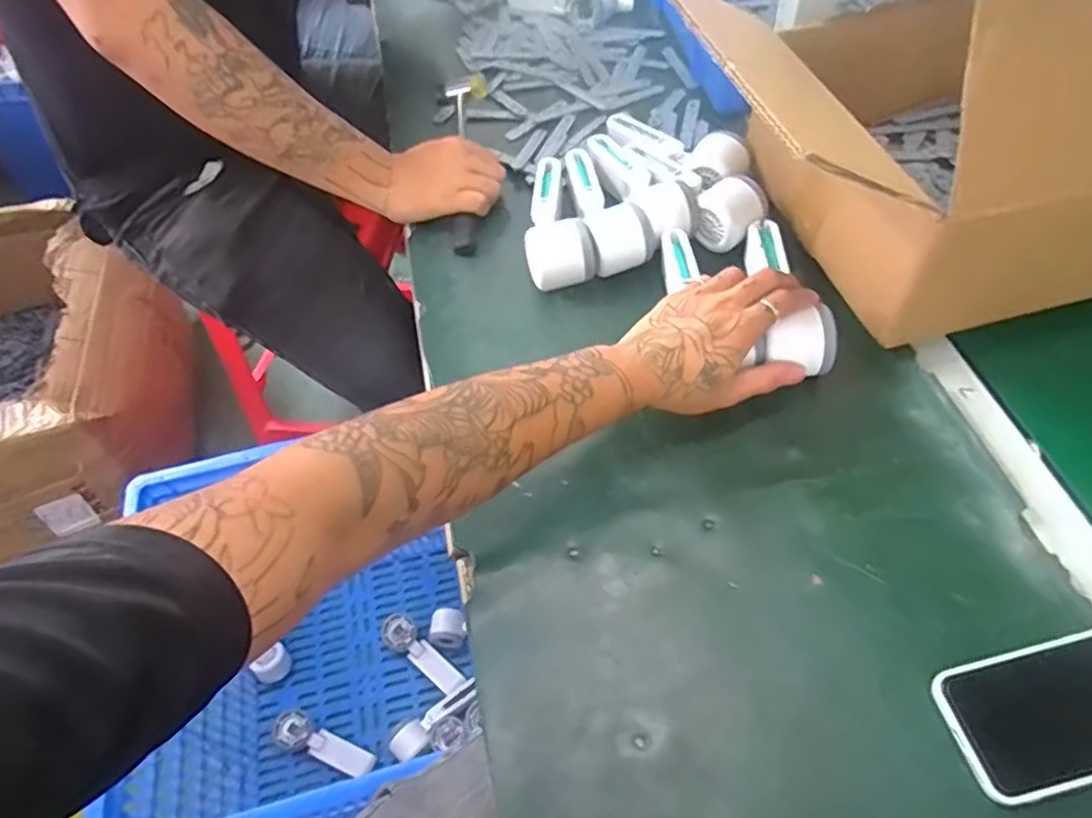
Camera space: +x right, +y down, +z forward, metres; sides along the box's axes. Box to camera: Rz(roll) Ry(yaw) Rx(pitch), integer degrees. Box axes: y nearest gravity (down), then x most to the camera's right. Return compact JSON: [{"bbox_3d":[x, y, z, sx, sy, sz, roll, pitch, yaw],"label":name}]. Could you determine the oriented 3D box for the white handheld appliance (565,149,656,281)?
[{"bbox_3d":[0.055,-0.199,0.686,0.057,0.041,0.166,-14,54,-5],"label":"white handheld appliance"}]

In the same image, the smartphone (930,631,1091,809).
[{"bbox_3d":[0.314,0.179,0.408,0.147,0.016,0.075,-13,54,-5],"label":"smartphone"}]

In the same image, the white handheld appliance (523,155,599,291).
[{"bbox_3d":[0.002,-0.179,0.662,0.061,0.050,0.163,-11,54,-5],"label":"white handheld appliance"}]

